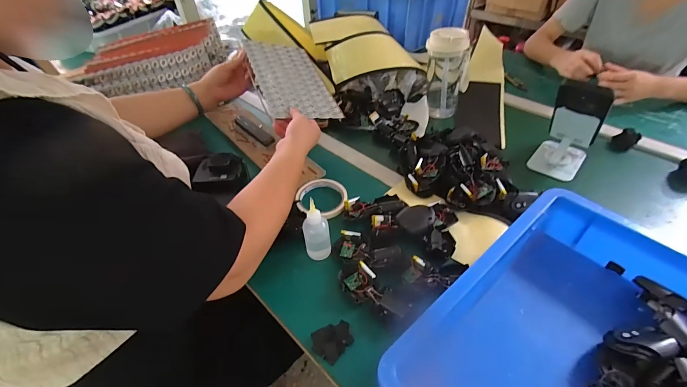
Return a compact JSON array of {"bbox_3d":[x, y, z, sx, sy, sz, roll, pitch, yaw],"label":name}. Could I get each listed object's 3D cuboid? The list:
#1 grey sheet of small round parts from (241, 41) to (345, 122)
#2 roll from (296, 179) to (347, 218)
[{"bbox_3d":[-0.114,-0.244,0.700,0.151,0.012,0.247,-9,56,-29],"label":"grey sheet of small round parts"},{"bbox_3d":[-0.038,0.008,0.594,0.088,0.016,0.097,4,44,8],"label":"roll"}]

